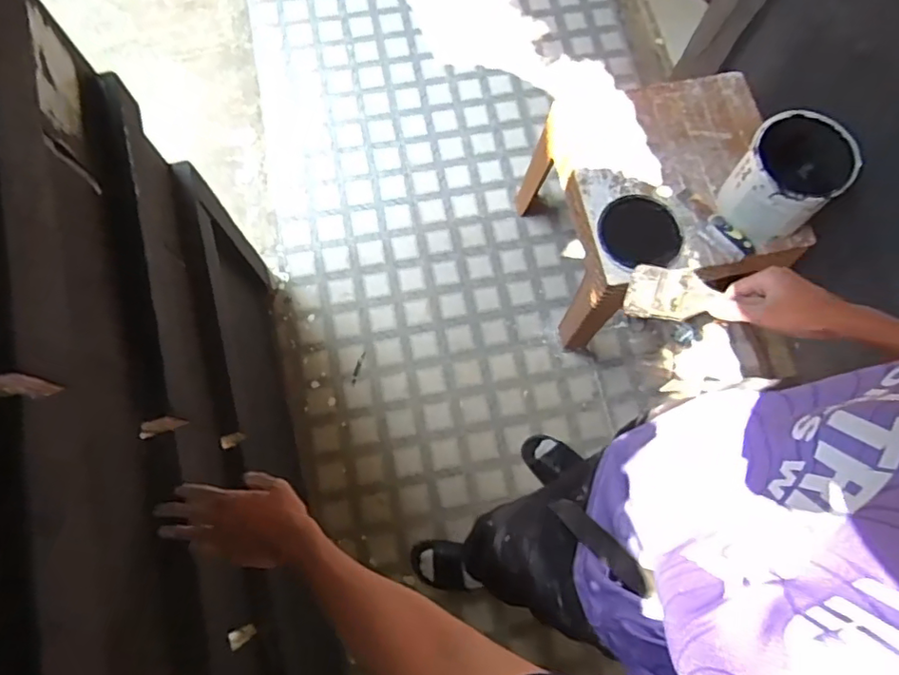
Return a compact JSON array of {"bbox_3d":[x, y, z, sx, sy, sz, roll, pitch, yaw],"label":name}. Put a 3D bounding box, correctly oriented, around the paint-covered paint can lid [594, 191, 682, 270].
[{"bbox_3d":[0.406,-0.228,1.236,0.189,0.025,0.176,1,75,-3],"label":"paint-covered paint can lid"}]

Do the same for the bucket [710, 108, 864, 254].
[{"bbox_3d":[0.645,-0.305,1.138,0.191,0.183,0.179,1,75,-3],"label":"bucket"}]

